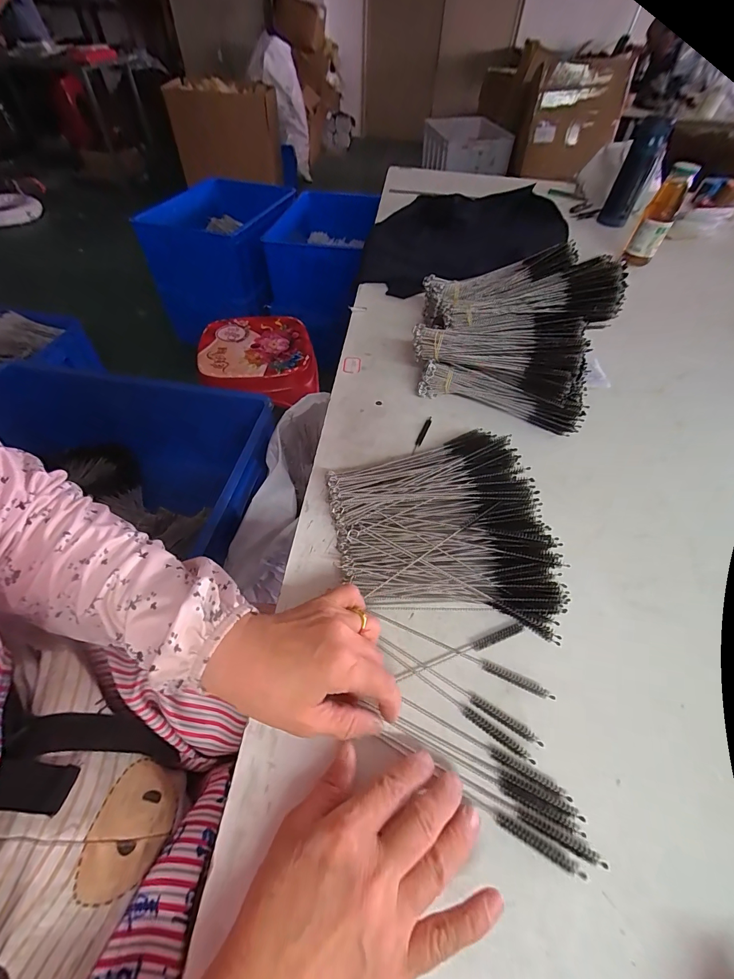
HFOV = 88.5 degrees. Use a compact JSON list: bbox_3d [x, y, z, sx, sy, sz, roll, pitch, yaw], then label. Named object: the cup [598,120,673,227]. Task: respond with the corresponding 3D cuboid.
[{"bbox_3d":[0.602,-0.711,0.860,0.066,0.189,0.066,25,55,17],"label":"cup"}]

